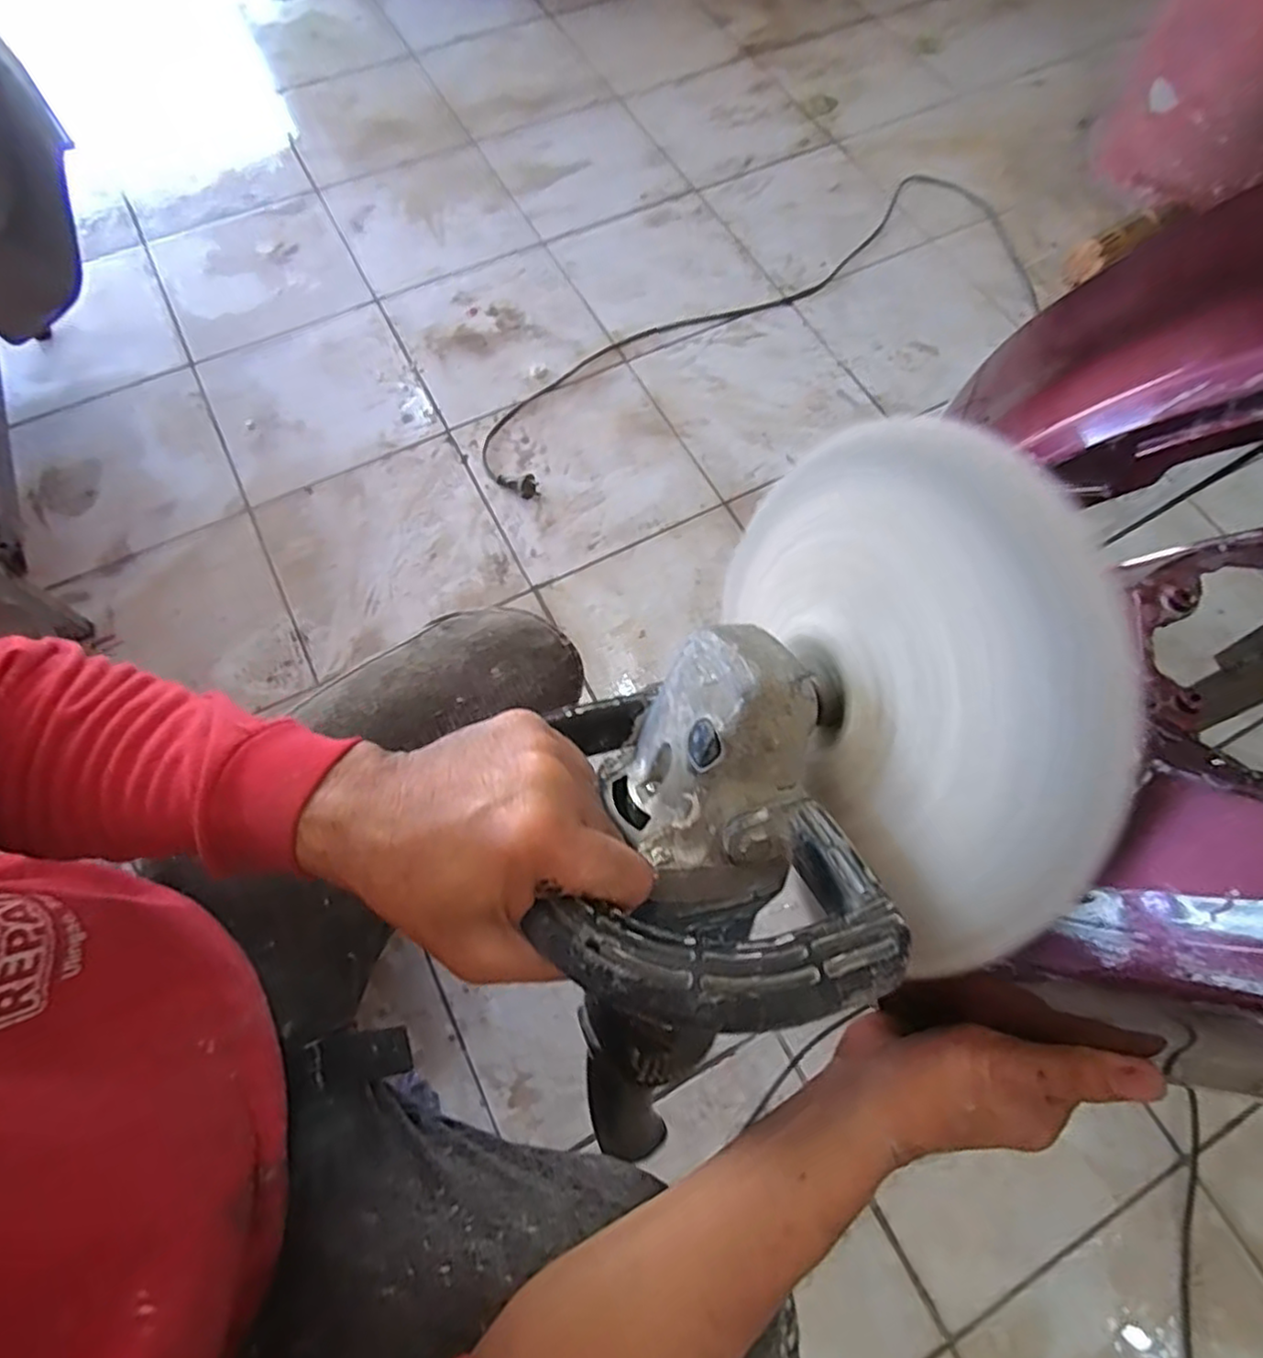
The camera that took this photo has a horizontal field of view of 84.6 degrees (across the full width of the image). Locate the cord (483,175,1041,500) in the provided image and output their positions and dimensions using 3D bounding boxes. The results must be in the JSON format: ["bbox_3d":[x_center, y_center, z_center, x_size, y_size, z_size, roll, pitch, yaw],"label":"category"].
[{"bbox_3d":[0.212,-0.582,1.115,1.009,0.019,0.307,-25,71,-10],"label":"cord"}]

